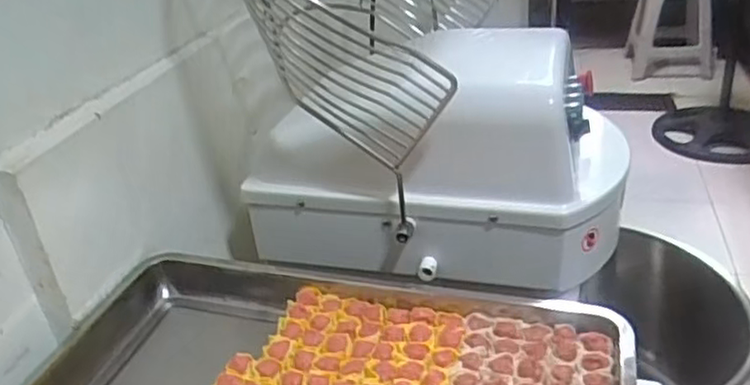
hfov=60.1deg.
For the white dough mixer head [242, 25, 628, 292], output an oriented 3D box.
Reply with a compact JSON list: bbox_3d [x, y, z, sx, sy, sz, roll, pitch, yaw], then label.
[{"bbox_3d":[0.096,-0.057,0.946,0.487,0.276,0.292,7,30,20],"label":"white dough mixer head"}]

